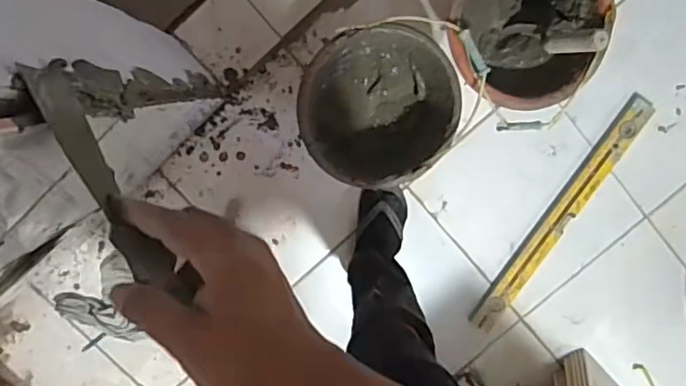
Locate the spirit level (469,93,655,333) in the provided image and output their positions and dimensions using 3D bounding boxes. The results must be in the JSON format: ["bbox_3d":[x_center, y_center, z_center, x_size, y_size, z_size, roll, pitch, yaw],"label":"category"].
[{"bbox_3d":[0.462,0.049,1.241,0.057,0.024,0.583,34,96,-10],"label":"spirit level"}]

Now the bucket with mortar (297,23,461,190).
[{"bbox_3d":[0.064,-0.155,1.070,0.269,0.192,0.260,-1,100,-5],"label":"bucket with mortar"}]

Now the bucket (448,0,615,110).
[{"bbox_3d":[0.307,-0.305,1.057,0.262,0.217,0.287,11,99,-7],"label":"bucket"}]

